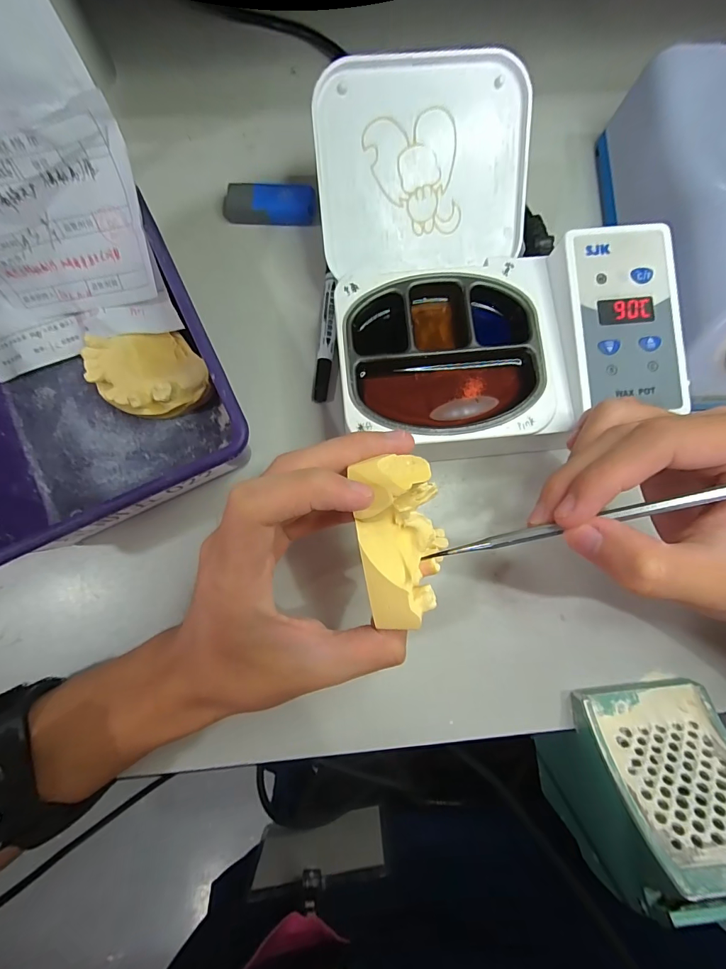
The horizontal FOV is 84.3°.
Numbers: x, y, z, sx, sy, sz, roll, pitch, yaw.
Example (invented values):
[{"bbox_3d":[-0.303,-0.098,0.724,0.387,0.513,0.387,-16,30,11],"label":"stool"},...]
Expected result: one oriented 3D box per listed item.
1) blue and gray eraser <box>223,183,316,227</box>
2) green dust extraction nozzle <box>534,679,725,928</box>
[{"bbox_3d":[-0.066,-0.197,0.284,0.064,0.018,0.023,-1,81,-1],"label":"blue and gray eraser"},{"bbox_3d":[0.166,0.165,0.234,0.078,0.129,0.087,-5,81,-2],"label":"green dust extraction nozzle"}]

